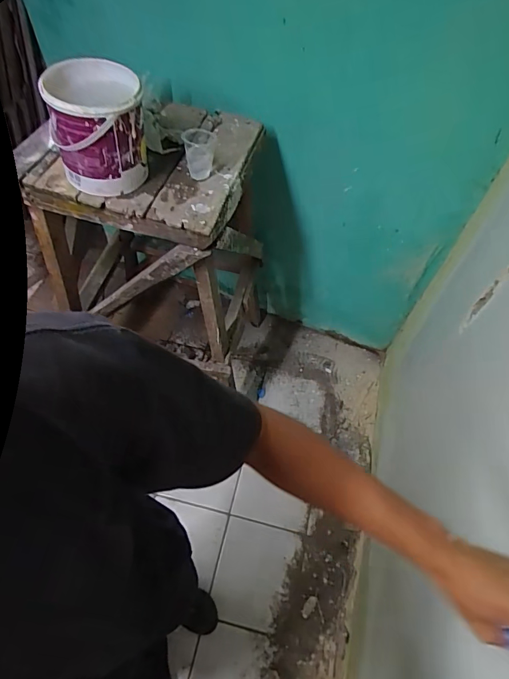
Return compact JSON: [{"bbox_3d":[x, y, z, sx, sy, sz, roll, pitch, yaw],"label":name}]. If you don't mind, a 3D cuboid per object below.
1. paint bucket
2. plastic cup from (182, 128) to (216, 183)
[{"bbox_3d":[-0.318,-0.429,0.863,0.184,0.193,0.160,-13,60,-11],"label":"paint bucket"},{"bbox_3d":[-0.123,-0.418,0.953,0.072,0.078,0.074,-5,59,-6],"label":"plastic cup"}]

